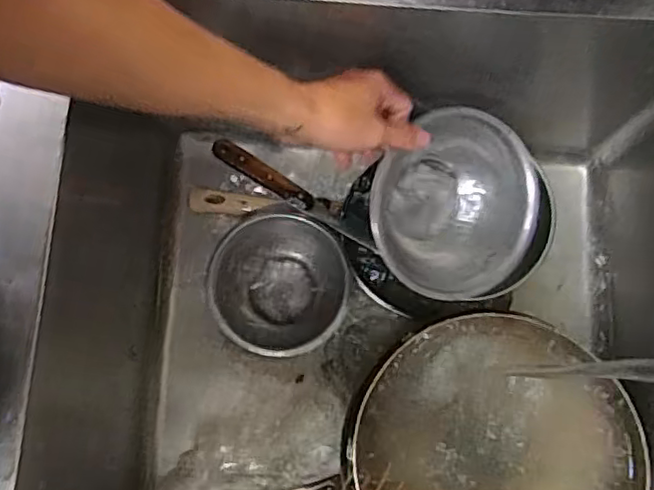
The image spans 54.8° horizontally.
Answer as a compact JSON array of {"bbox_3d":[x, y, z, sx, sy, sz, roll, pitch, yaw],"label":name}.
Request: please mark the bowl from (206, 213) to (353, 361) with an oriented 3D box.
[{"bbox_3d":[-0.051,0.043,0.689,0.146,0.058,0.148,0,78,1],"label":"bowl"}]

